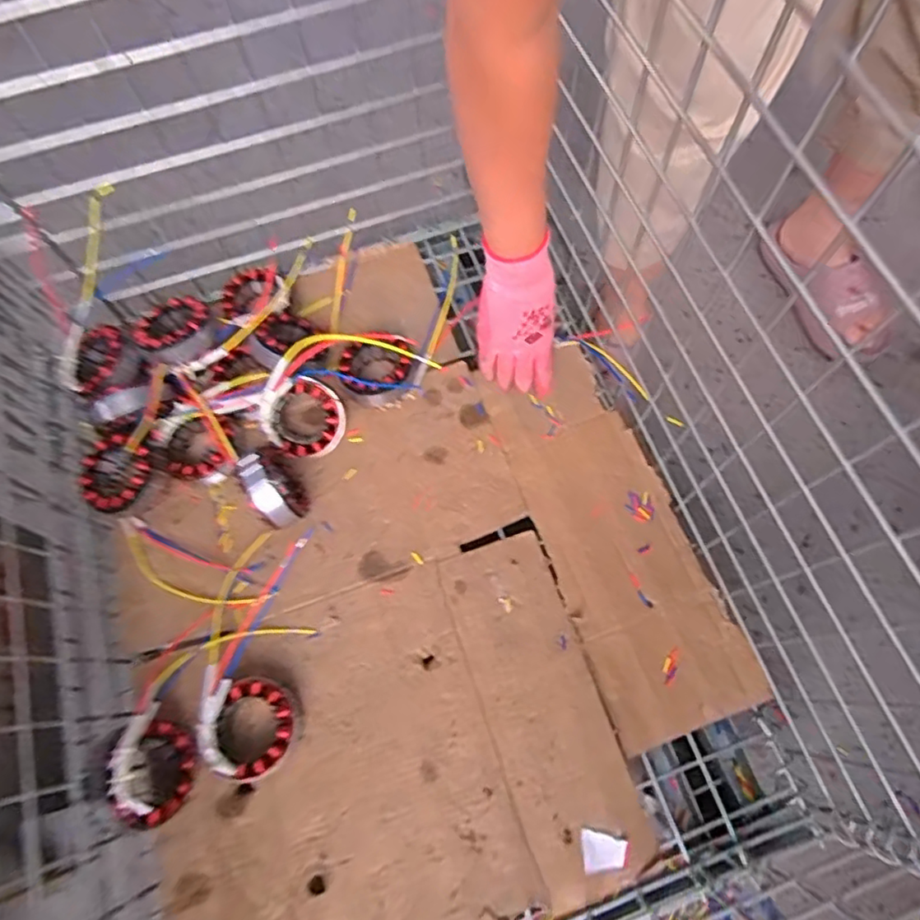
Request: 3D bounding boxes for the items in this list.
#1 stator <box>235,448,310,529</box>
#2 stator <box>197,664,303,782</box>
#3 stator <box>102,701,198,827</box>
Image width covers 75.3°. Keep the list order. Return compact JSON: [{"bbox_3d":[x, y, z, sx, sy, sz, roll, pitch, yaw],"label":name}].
[{"bbox_3d":[-0.192,0.032,0.619,0.044,0.082,0.079,-32,72,-10],"label":"stator"},{"bbox_3d":[-0.194,0.246,0.562,0.083,0.047,0.095,-5,69,-1],"label":"stator"},{"bbox_3d":[-0.269,0.266,0.516,0.026,0.080,0.088,-19,43,17],"label":"stator"}]

